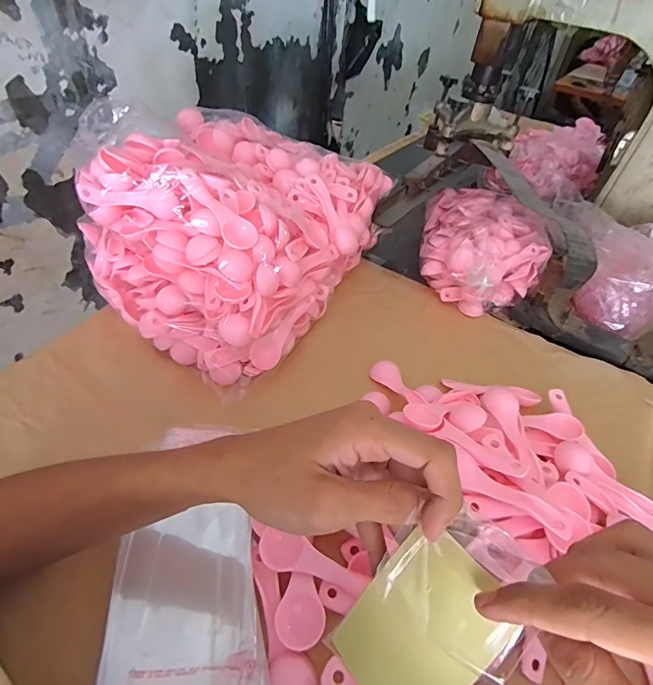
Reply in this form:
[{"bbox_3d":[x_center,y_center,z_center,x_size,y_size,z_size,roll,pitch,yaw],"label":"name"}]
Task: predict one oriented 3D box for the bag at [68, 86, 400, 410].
[{"bbox_3d":[-0.113,-0.169,0.554,0.298,0.163,0.387,21,46,13],"label":"bag"}]

